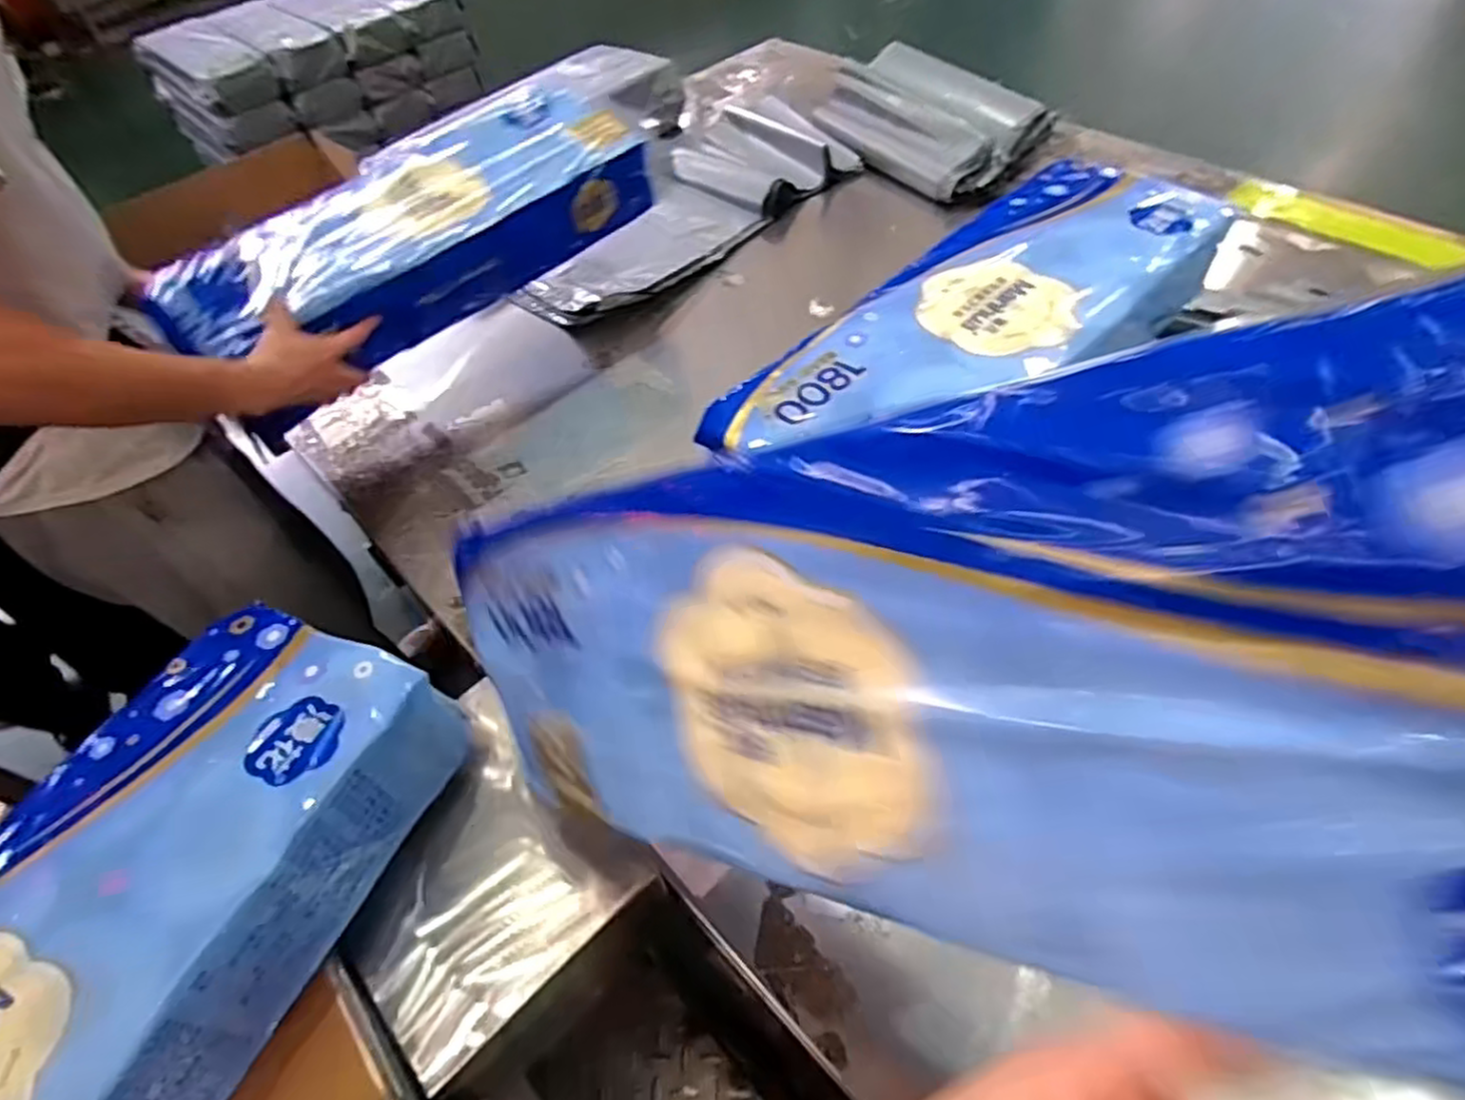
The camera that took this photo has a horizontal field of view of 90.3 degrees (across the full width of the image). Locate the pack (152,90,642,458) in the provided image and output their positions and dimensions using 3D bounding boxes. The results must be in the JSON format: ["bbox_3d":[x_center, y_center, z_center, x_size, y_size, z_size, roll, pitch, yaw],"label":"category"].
[{"bbox_3d":[-0.378,-0.377,0.882,0.198,0.124,0.550,37,65,27],"label":"pack"}]

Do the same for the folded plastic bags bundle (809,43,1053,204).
[{"bbox_3d":[0.311,-0.716,1.221,0.199,0.089,0.371,-36,59,-20],"label":"folded plastic bags bundle"}]

